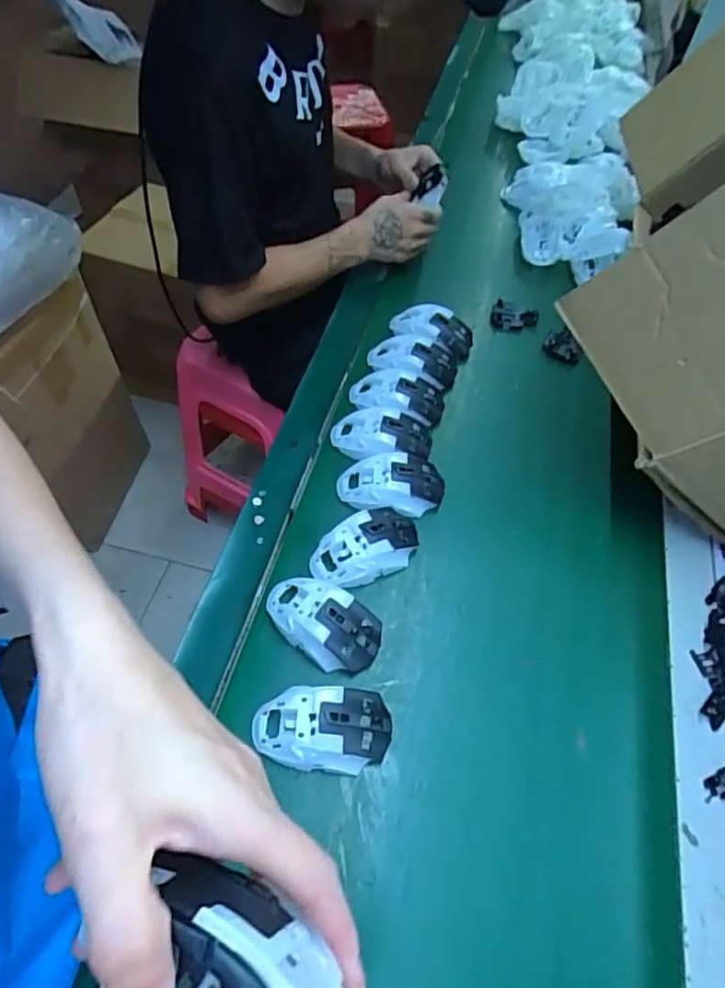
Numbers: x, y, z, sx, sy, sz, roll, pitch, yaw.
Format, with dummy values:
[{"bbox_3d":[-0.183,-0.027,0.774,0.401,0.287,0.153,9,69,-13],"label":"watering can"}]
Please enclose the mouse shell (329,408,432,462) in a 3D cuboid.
[{"bbox_3d":[0.023,-0.068,0.681,0.115,0.031,0.070,-4,56,-3],"label":"mouse shell"}]

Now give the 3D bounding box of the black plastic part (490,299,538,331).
[{"bbox_3d":[0.216,-0.251,0.831,0.064,0.020,0.046,17,57,11],"label":"black plastic part"}]

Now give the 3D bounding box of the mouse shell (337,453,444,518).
[{"bbox_3d":[0.032,-0.010,0.645,0.115,0.029,0.068,-2,56,-2],"label":"mouse shell"}]

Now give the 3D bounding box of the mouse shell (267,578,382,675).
[{"bbox_3d":[-0.038,0.119,0.556,0.119,0.036,0.067,31,61,19],"label":"mouse shell"}]

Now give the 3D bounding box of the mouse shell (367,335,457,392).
[{"bbox_3d":[0.065,-0.174,0.760,0.115,0.040,0.062,18,58,12],"label":"mouse shell"}]

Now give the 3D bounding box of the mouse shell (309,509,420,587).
[{"bbox_3d":[0.003,0.056,0.600,0.114,0.037,0.061,-24,59,-16],"label":"mouse shell"}]

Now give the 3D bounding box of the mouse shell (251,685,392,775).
[{"bbox_3d":[-0.033,0.202,0.498,0.112,0.040,0.067,0,56,0],"label":"mouse shell"}]

